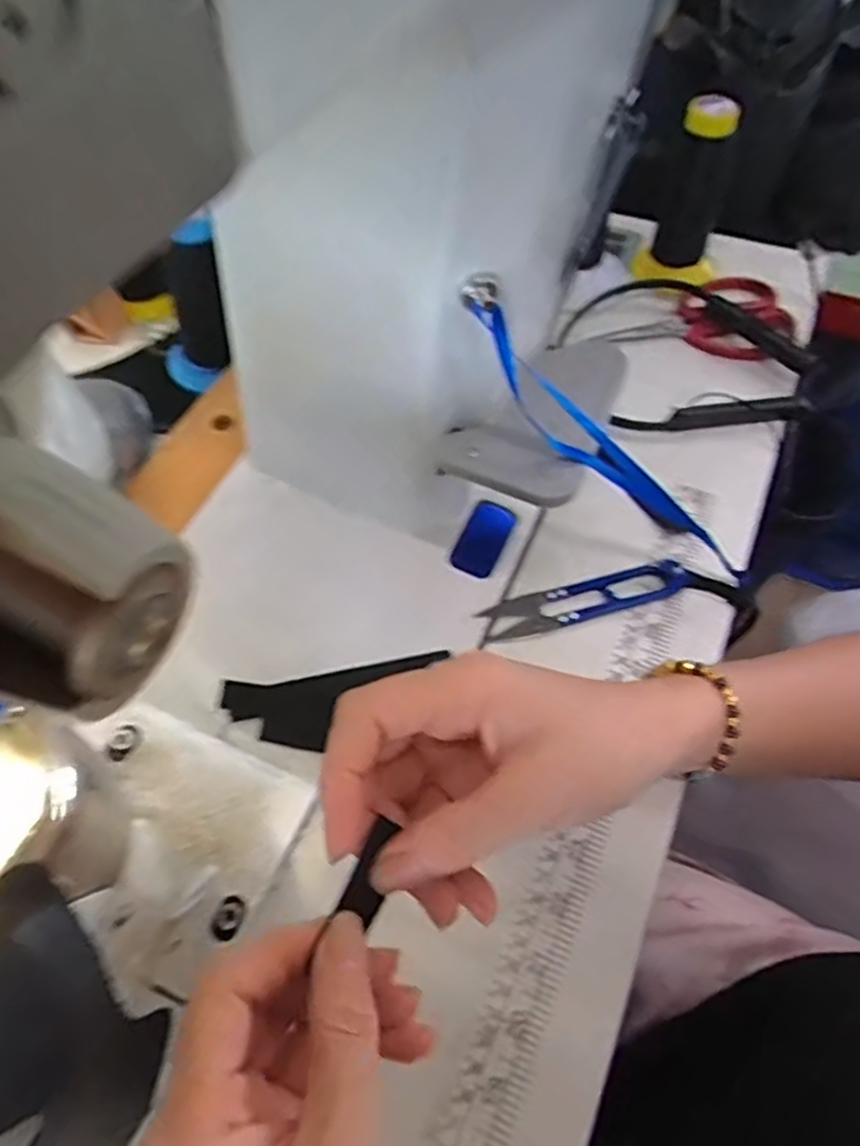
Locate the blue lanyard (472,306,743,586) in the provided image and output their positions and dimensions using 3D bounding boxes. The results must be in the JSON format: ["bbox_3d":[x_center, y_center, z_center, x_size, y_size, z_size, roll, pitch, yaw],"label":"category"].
[{"bbox_3d":[0.092,-0.052,0.373,0.230,0.027,0.021,32,51,-36],"label":"blue lanyard"}]

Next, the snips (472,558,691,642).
[{"bbox_3d":[0.086,0.013,0.418,0.114,0.014,0.024,-14,56,-8],"label":"snips"}]

